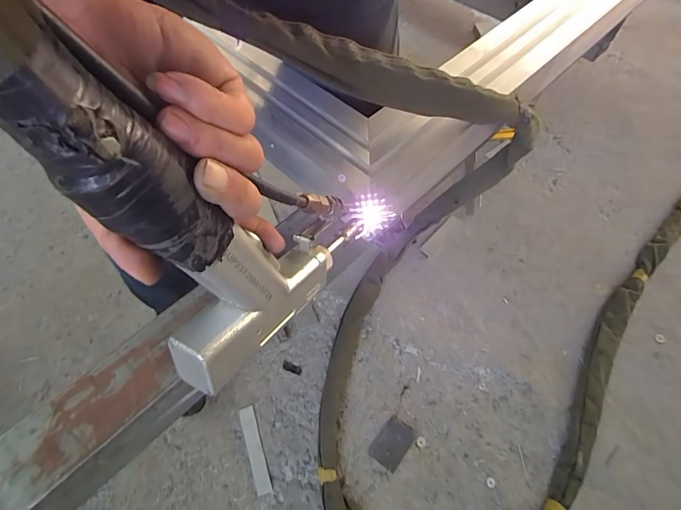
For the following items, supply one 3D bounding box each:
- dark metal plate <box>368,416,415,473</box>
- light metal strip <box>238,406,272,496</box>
[{"bbox_3d":[0.102,0.371,0.742,0.060,0.006,0.087,34,67,19],"label":"dark metal plate"},{"bbox_3d":[-0.170,0.383,0.743,0.030,0.007,0.158,-18,62,-8],"label":"light metal strip"}]

